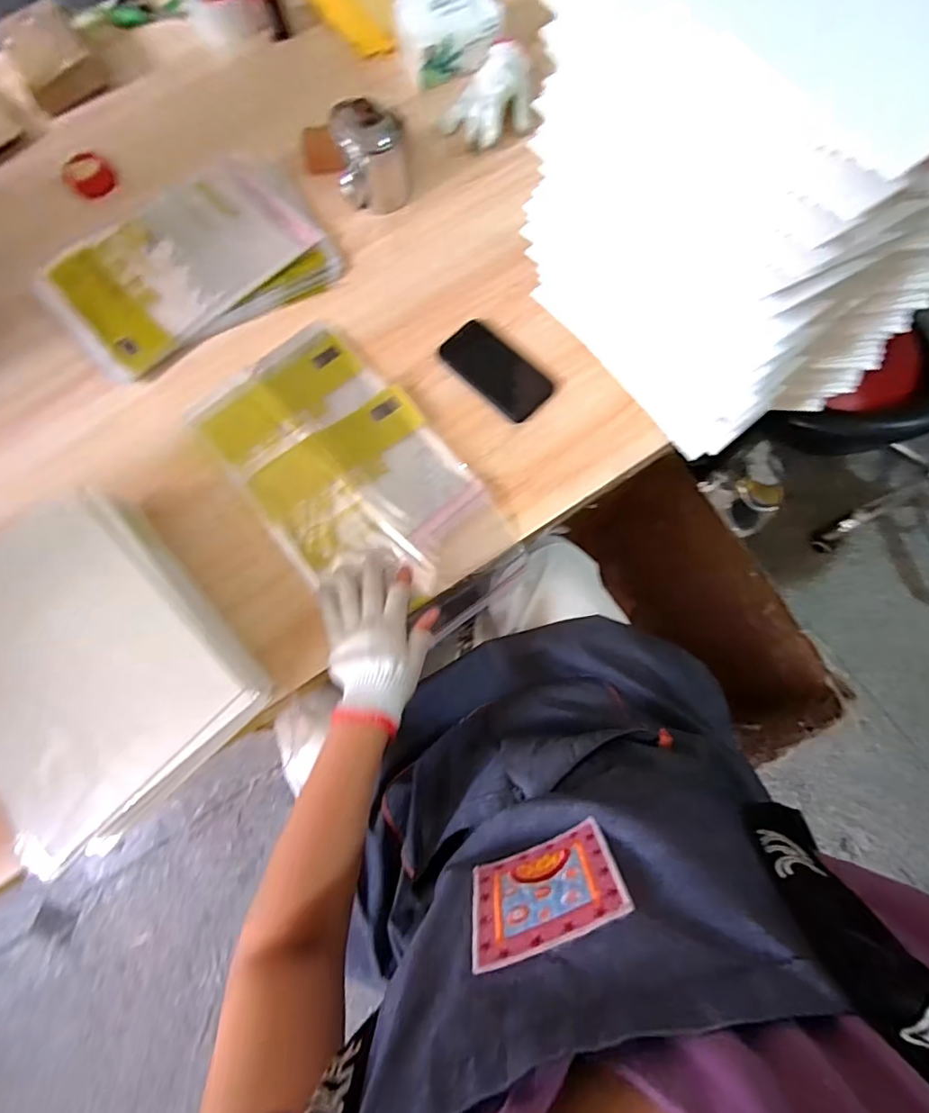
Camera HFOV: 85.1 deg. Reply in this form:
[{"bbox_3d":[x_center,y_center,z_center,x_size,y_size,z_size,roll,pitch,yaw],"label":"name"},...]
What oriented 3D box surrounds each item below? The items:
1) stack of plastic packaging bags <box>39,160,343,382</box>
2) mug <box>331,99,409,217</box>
[{"bbox_3d":[-0.375,-0.400,0.685,0.356,0.023,0.249,-33,78,-6],"label":"stack of plastic packaging bags"},{"bbox_3d":[-0.119,-0.525,0.662,0.090,0.114,0.089,-10,76,-1],"label":"mug"}]

